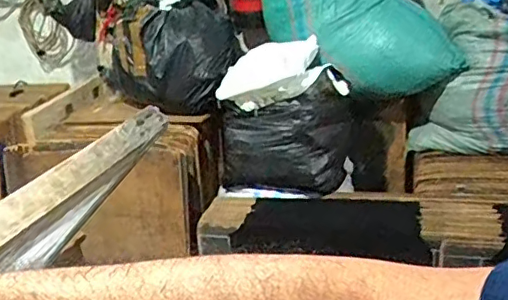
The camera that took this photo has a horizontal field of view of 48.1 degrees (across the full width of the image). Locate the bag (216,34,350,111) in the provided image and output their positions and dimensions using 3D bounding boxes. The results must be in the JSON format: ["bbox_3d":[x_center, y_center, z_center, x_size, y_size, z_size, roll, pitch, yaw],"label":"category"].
[{"bbox_3d":[0.086,-0.255,1.864,0.409,0.160,0.280,-12,21,-12],"label":"bag"}]

